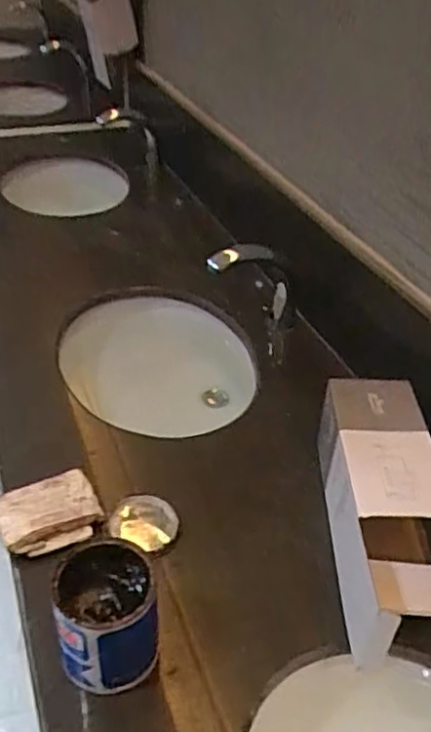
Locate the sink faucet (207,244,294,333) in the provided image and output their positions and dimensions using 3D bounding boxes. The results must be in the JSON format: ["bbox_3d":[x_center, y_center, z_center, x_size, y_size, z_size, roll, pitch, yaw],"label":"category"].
[{"bbox_3d":[0.067,-0.132,1.157,0.173,0.172,0.044,-20,36,-24],"label":"sink faucet"}]

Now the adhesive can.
[{"bbox_3d":[-0.110,0.253,0.661,0.093,0.116,0.092,-2,32,2],"label":"adhesive can"}]

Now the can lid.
[{"bbox_3d":[-0.091,0.198,0.839,0.084,0.012,0.082,9,35,-6],"label":"can lid"}]

